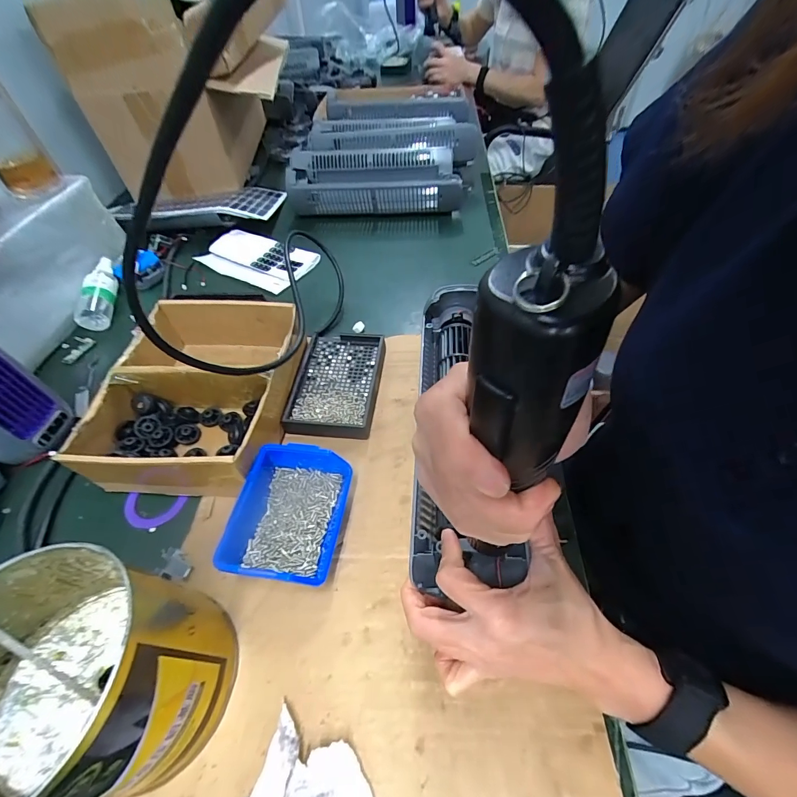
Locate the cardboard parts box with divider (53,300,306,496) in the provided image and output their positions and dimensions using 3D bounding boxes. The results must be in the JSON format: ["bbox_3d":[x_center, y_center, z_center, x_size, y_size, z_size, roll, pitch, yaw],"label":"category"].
[{"bbox_3d":[-0.205,-0.011,0.407,0.177,0.067,0.207,0,51,4],"label":"cardboard parts box with divider"}]

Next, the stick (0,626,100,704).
[{"bbox_3d":[-0.221,0.135,0.216,0.122,0.006,0.007,47,59,-12],"label":"stick"}]

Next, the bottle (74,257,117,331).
[{"bbox_3d":[-0.434,-0.149,0.557,0.036,0.036,0.104,-6,66,0],"label":"bottle"}]

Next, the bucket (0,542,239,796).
[{"bbox_3d":[-0.184,0.170,0.234,0.125,0.120,0.122,-2,51,3],"label":"bucket"}]

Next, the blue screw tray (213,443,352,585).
[{"bbox_3d":[-0.096,0.100,0.331,0.089,0.047,0.109,7,52,10],"label":"blue screw tray"}]

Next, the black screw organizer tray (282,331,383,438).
[{"bbox_3d":[-0.070,-0.021,0.446,0.095,0.022,0.141,3,51,7],"label":"black screw organizer tray"}]

